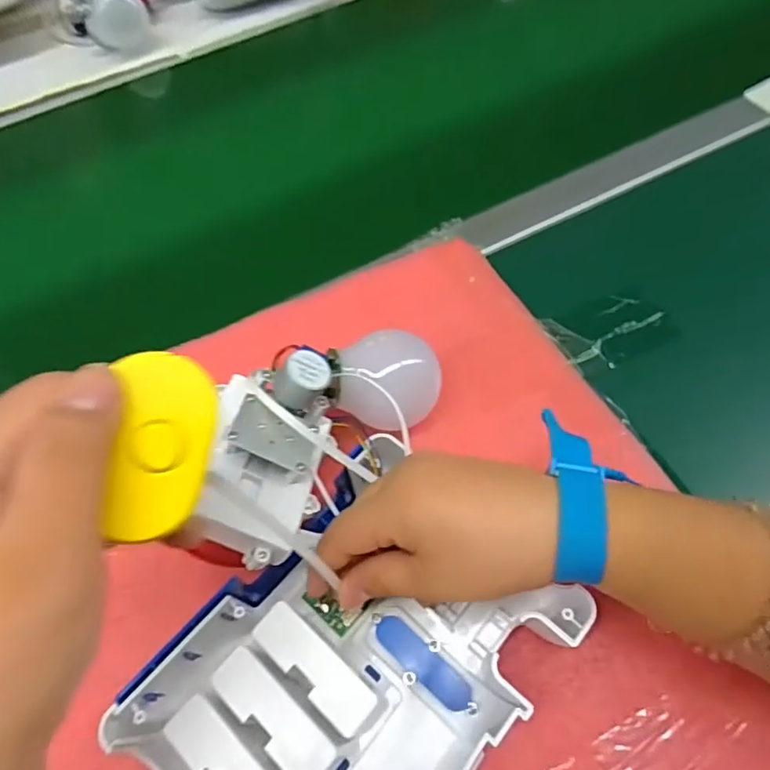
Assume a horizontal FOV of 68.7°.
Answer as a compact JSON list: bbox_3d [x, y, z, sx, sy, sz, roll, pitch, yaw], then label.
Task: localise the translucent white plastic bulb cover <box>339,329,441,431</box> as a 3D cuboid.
[{"bbox_3d":[0.003,-0.004,0.336,0.061,0.047,0.053,-5,58,3],"label":"translucent white plastic bulb cover"}]

